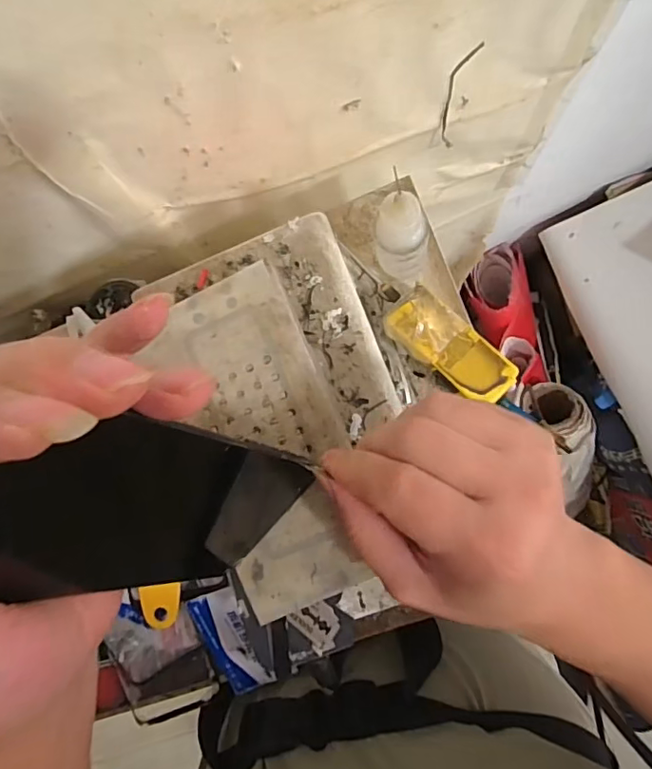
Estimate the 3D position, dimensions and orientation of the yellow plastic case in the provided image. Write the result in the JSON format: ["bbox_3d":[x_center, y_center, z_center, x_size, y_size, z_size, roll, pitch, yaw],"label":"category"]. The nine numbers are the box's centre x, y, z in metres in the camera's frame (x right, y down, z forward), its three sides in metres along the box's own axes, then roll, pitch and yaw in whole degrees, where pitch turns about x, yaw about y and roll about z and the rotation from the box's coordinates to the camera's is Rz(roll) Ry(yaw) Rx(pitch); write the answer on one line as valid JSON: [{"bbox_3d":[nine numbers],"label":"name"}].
[{"bbox_3d":[0.084,-0.025,0.356,0.091,0.013,0.039,41,91,9],"label":"yellow plastic case"}]

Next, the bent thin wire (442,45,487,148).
[{"bbox_3d":[0.106,-0.228,0.429,0.009,0.109,0.027,40,91,9],"label":"bent thin wire"}]

